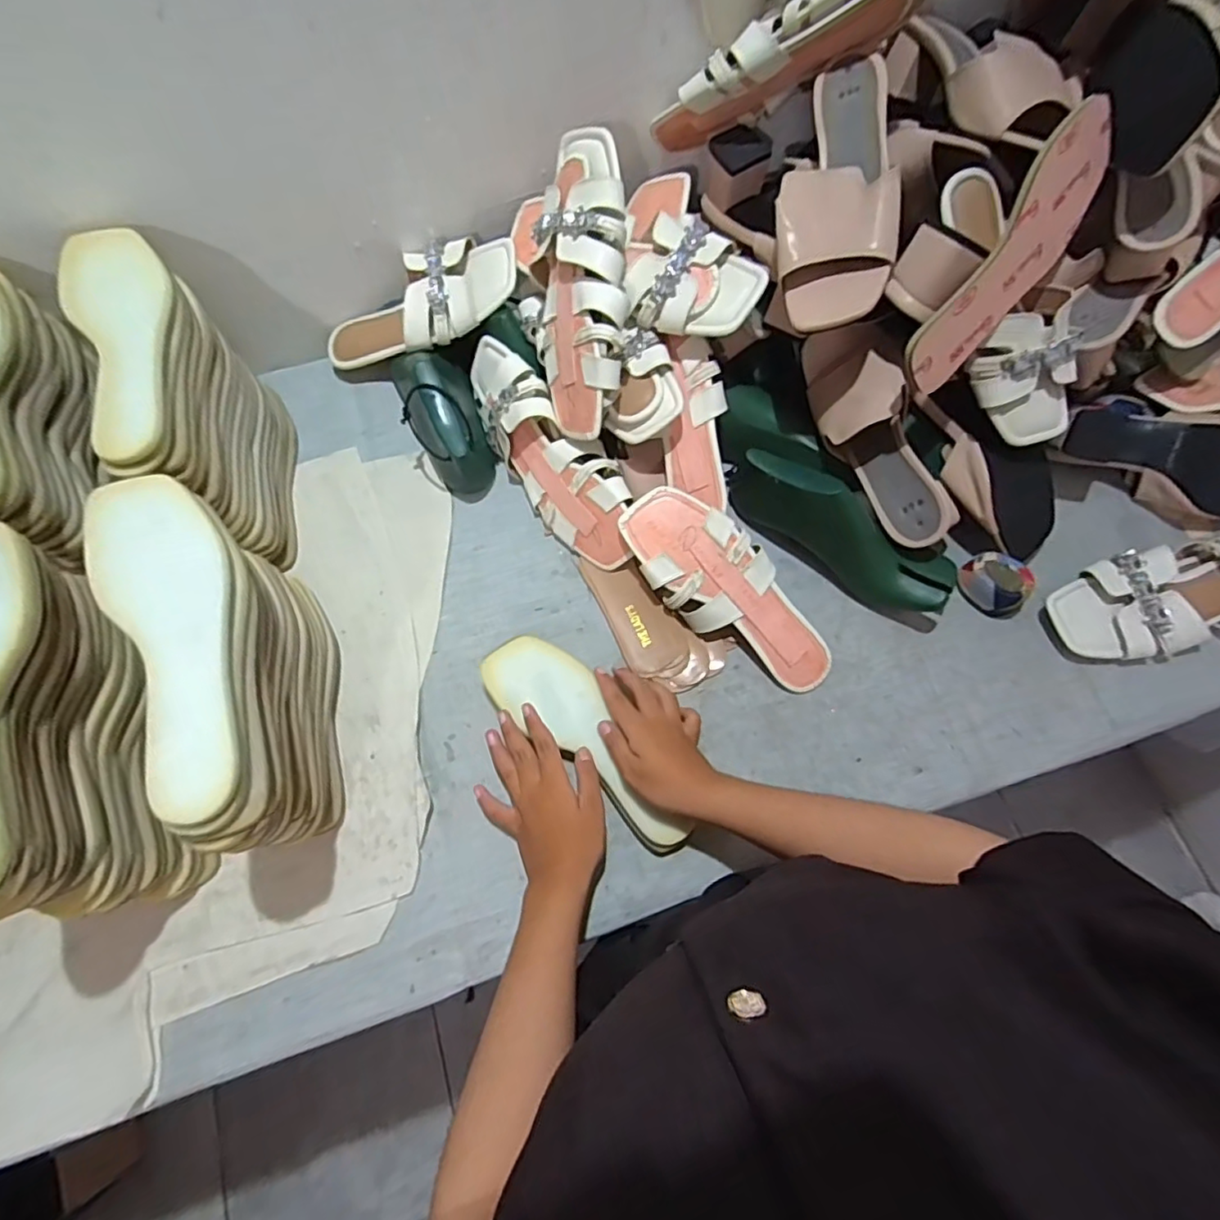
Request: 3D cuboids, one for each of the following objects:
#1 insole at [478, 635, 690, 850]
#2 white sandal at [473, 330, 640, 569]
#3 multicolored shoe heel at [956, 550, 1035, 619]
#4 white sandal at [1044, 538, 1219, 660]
[{"bbox_3d":[-0.022,0.120,0.558,0.080,0.017,0.234,-36,77,-13],"label":"insole"},{"bbox_3d":[-0.061,-0.162,0.650,0.082,0.093,0.273,-38,74,-13],"label":"white sandal"},{"bbox_3d":[0.392,-0.026,0.627,0.062,0.040,0.066,-19,70,-7],"label":"multicolored shoe heel"},{"bbox_3d":[0.587,-0.014,0.622,0.289,0.058,0.103,-11,70,-4],"label":"white sandal"}]

